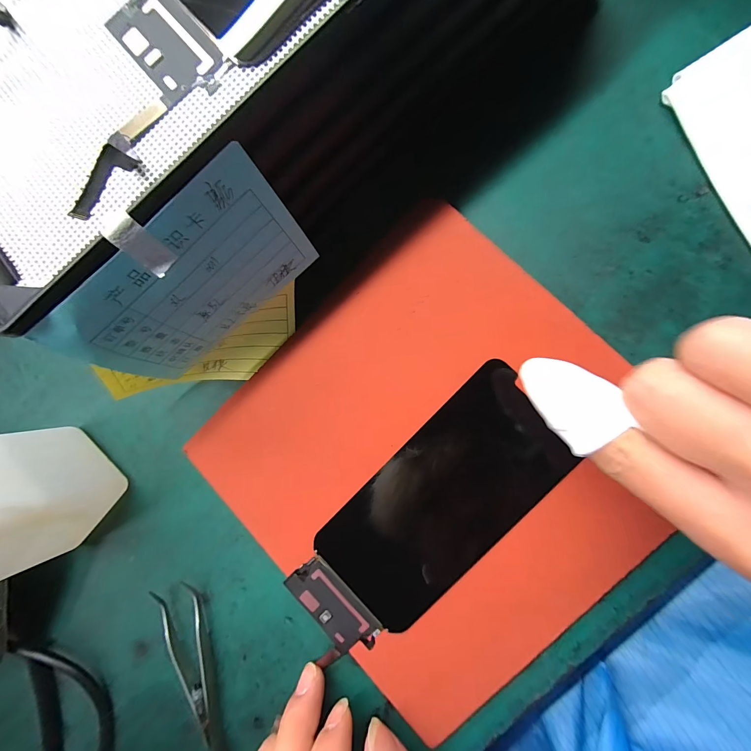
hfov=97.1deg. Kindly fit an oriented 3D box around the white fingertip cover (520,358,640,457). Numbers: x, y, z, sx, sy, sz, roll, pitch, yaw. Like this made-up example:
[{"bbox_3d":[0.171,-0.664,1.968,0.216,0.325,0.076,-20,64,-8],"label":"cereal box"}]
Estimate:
[{"bbox_3d":[0.081,0.009,0.139,0.027,0.015,0.040,-36,66,15],"label":"white fingertip cover"}]

